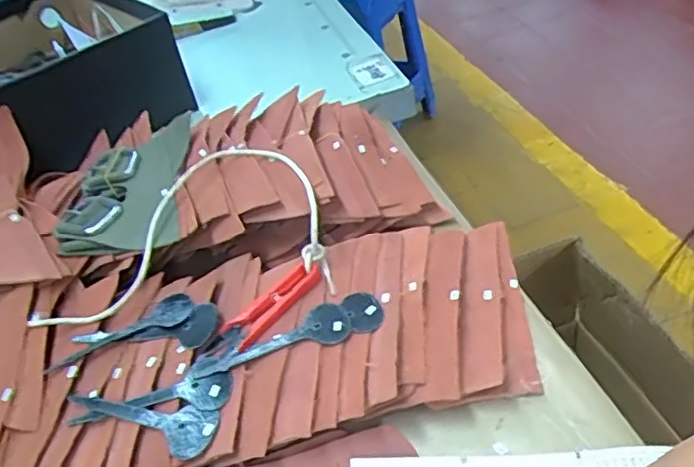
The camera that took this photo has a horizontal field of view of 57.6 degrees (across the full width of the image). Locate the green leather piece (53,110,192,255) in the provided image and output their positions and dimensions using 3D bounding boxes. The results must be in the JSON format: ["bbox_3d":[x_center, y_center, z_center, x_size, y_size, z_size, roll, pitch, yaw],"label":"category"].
[{"bbox_3d":[-0.193,-0.042,0.547,0.107,0.020,0.186,-11,42,-1],"label":"green leather piece"}]

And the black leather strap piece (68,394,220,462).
[{"bbox_3d":[-0.134,0.121,0.402,0.105,0.007,0.031,-1,41,15],"label":"black leather strap piece"}]

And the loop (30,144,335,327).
[{"bbox_3d":[-0.130,-0.007,0.506,0.222,0.053,0.154,-10,40,4],"label":"loop"}]

